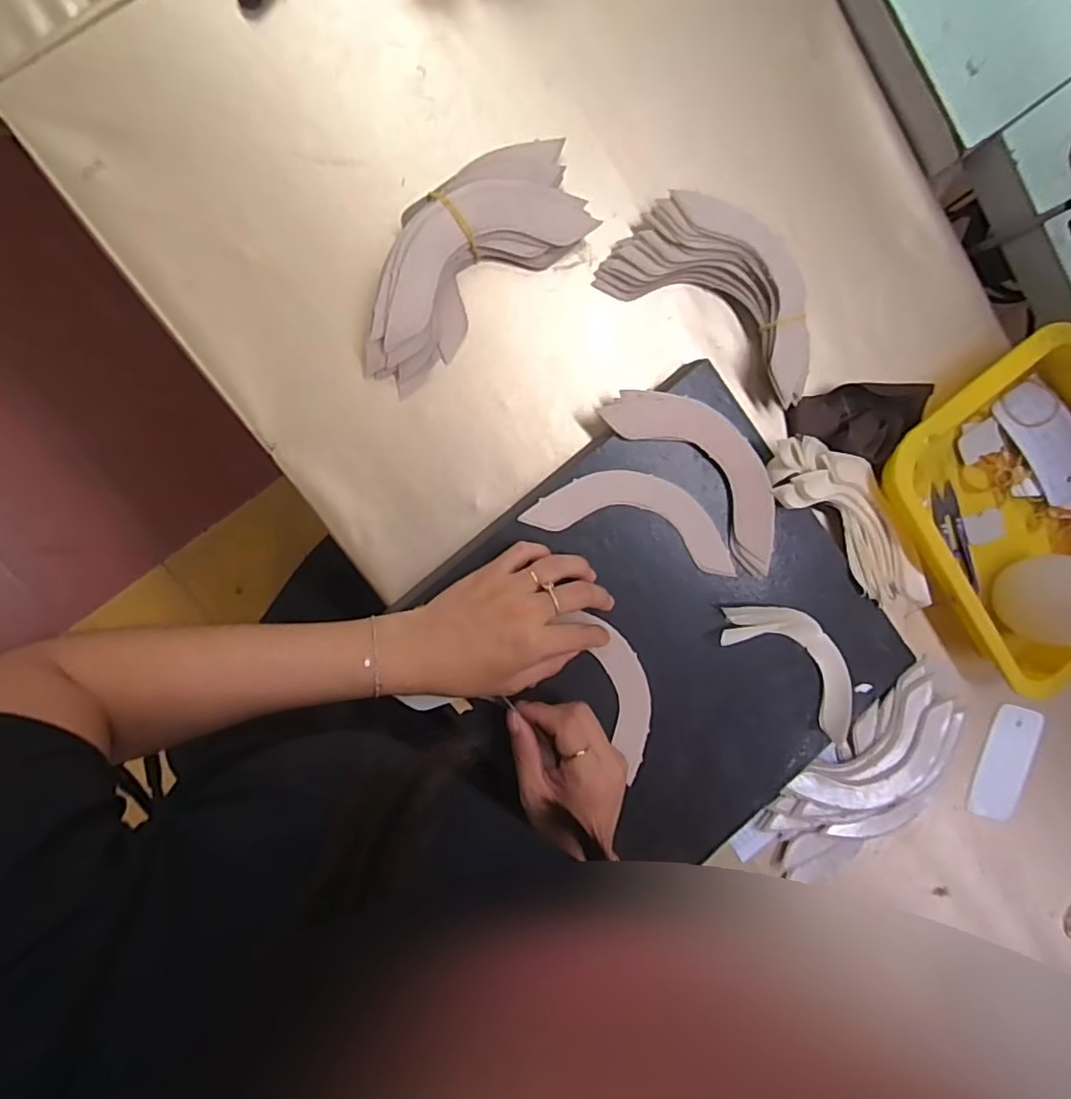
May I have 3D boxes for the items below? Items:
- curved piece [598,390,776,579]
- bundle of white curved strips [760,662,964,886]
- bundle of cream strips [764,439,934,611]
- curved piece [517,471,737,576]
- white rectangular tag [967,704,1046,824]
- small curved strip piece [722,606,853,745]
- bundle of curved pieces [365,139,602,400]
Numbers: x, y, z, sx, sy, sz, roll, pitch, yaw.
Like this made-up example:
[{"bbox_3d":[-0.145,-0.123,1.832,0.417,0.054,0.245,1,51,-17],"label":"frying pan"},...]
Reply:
[{"bbox_3d":[0.127,-0.061,0.442,0.168,0.008,0.062,42,88,-11],"label":"curved piece"},{"bbox_3d":[0.280,0.198,0.513,0.188,0.024,0.110,-38,100,-4],"label":"bundle of white curved strips"},{"bbox_3d":[0.248,-0.022,0.463,0.178,0.027,0.071,42,88,-11],"label":"bundle of cream strips"},{"bbox_3d":[0.075,-0.025,0.439,0.158,0.006,0.054,14,93,-11],"label":"curved piece"},{"bbox_3d":[0.423,0.192,0.548,0.055,0.006,0.105,8,97,-9],"label":"white rectangular tag"},{"bbox_3d":[0.205,0.086,0.468,0.141,0.016,0.060,39,83,-12],"label":"small curved strip piece"},{"bbox_3d":[-0.048,-0.195,0.404,0.185,0.031,0.078,-42,101,-4],"label":"bundle of curved pieces"}]

